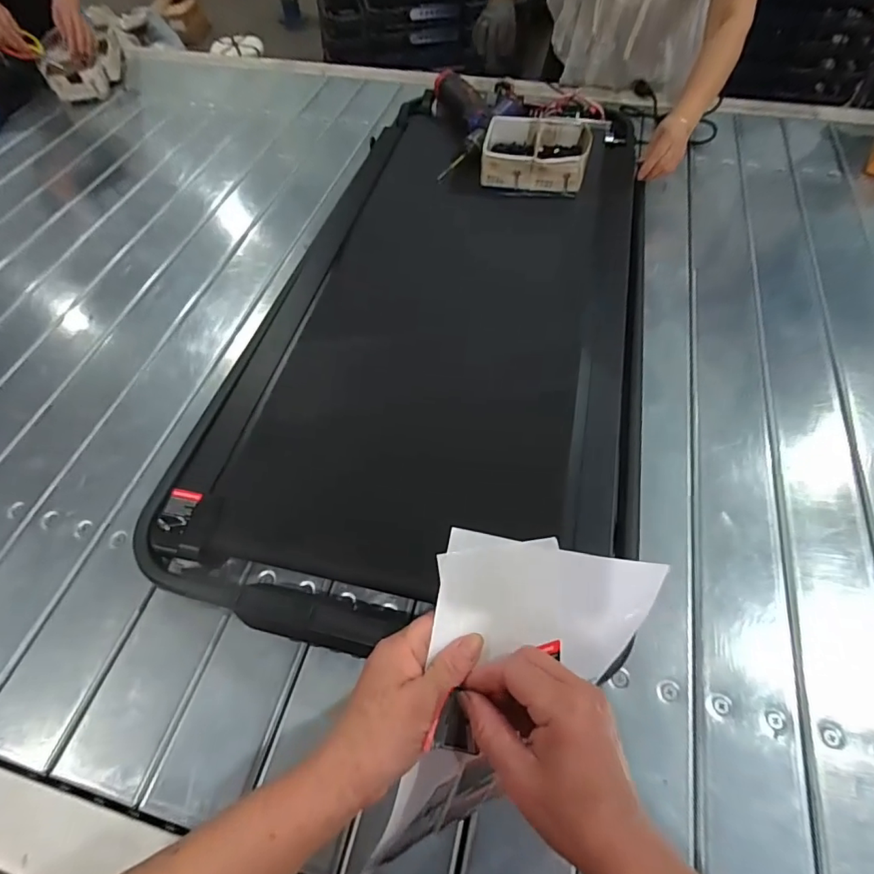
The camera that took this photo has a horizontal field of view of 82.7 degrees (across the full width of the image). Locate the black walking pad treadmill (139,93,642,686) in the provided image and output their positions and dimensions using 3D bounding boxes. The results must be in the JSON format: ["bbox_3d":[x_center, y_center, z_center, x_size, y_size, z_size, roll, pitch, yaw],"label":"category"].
[{"bbox_3d":[0.039,-0.193,0.763,0.512,0.107,0.986,10,56,9],"label":"black walking pad treadmill"}]

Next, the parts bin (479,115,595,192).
[{"bbox_3d":[0.176,-0.497,0.875,0.183,0.059,0.144,9,57,7],"label":"parts bin"}]

